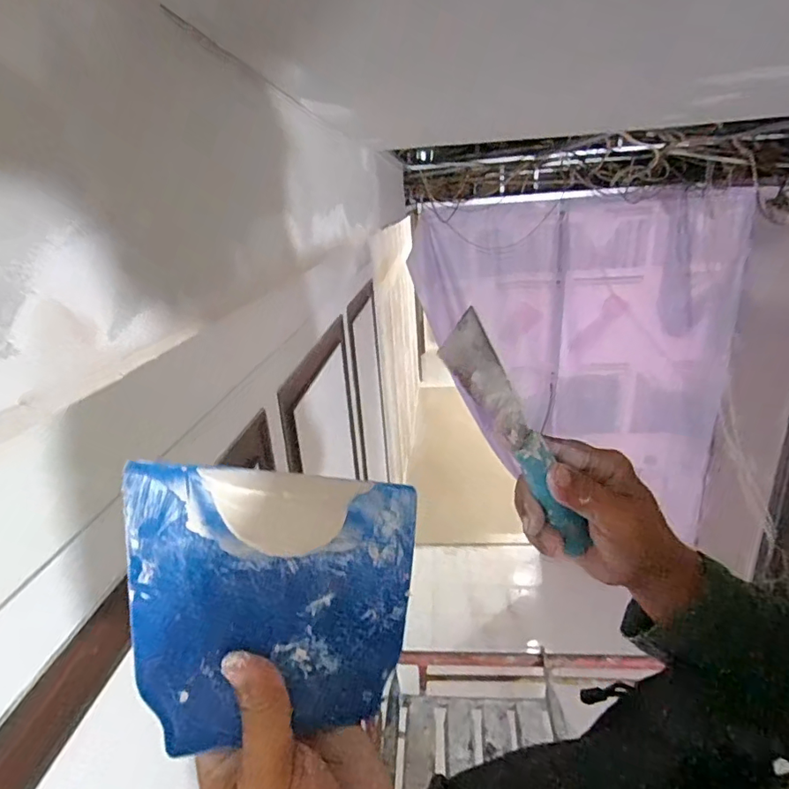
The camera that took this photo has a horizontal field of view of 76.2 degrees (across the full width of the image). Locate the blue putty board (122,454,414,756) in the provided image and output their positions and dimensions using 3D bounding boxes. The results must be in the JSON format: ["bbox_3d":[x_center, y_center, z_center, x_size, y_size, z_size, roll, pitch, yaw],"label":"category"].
[{"bbox_3d":[-0.056,0.105,0.268,0.161,0.125,0.005,12,-25,-32],"label":"blue putty board"}]

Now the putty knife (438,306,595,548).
[{"bbox_3d":[0.083,0.034,0.321,0.029,0.185,0.021,-33,22,2],"label":"putty knife"}]

